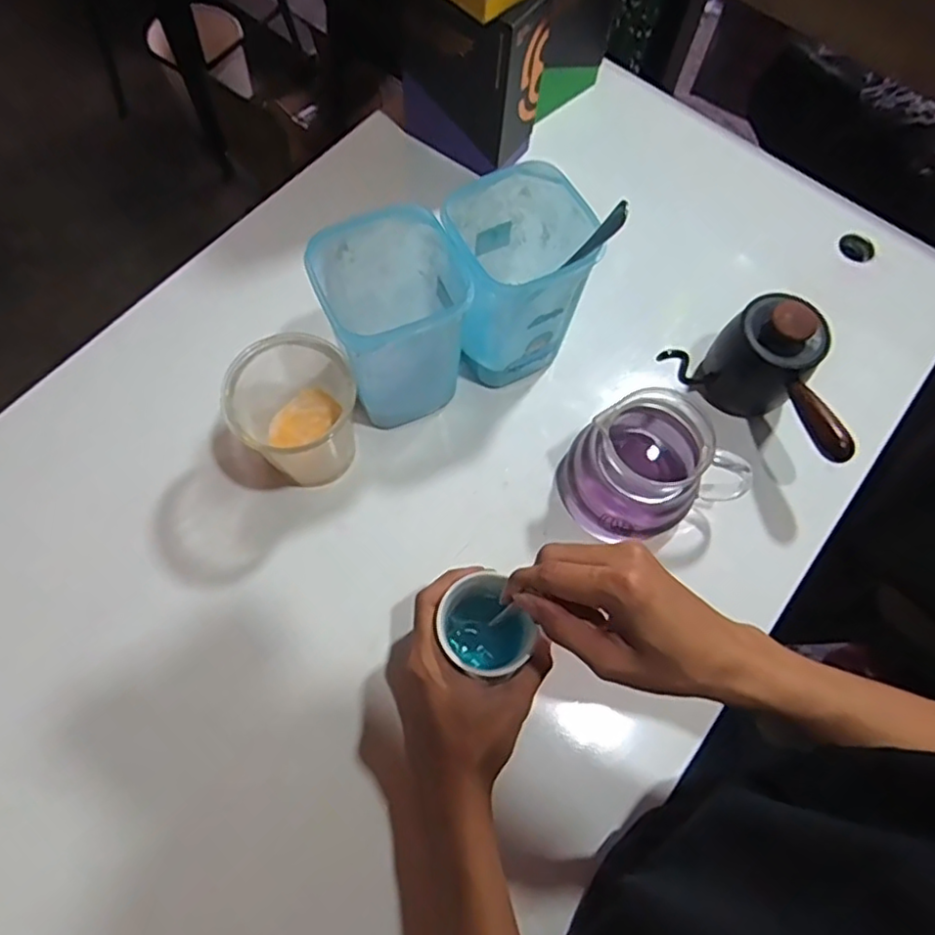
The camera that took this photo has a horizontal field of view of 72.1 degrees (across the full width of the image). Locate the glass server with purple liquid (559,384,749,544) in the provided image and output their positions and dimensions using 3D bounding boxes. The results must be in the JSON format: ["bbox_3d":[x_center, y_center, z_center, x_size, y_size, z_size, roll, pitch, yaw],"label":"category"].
[{"bbox_3d":[0.142,0.000,0.491,0.114,0.085,0.105,1,68,-2],"label":"glass server with purple liquid"}]

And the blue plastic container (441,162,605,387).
[{"bbox_3d":[0.037,-0.146,0.511,0.094,0.147,0.104,-8,69,-5],"label":"blue plastic container"}]

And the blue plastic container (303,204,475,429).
[{"bbox_3d":[-0.057,-0.109,0.492,0.100,0.137,0.104,-23,71,-11],"label":"blue plastic container"}]

